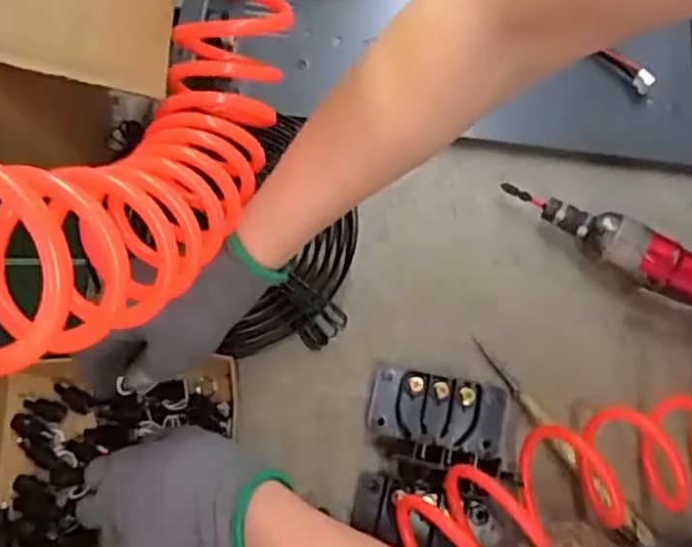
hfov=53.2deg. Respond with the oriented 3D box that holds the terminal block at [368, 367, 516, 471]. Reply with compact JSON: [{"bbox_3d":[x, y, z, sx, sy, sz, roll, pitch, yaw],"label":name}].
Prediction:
[{"bbox_3d":[0.070,0.106,0.502,0.105,0.025,0.062,9,74,2],"label":"terminal block"}]

